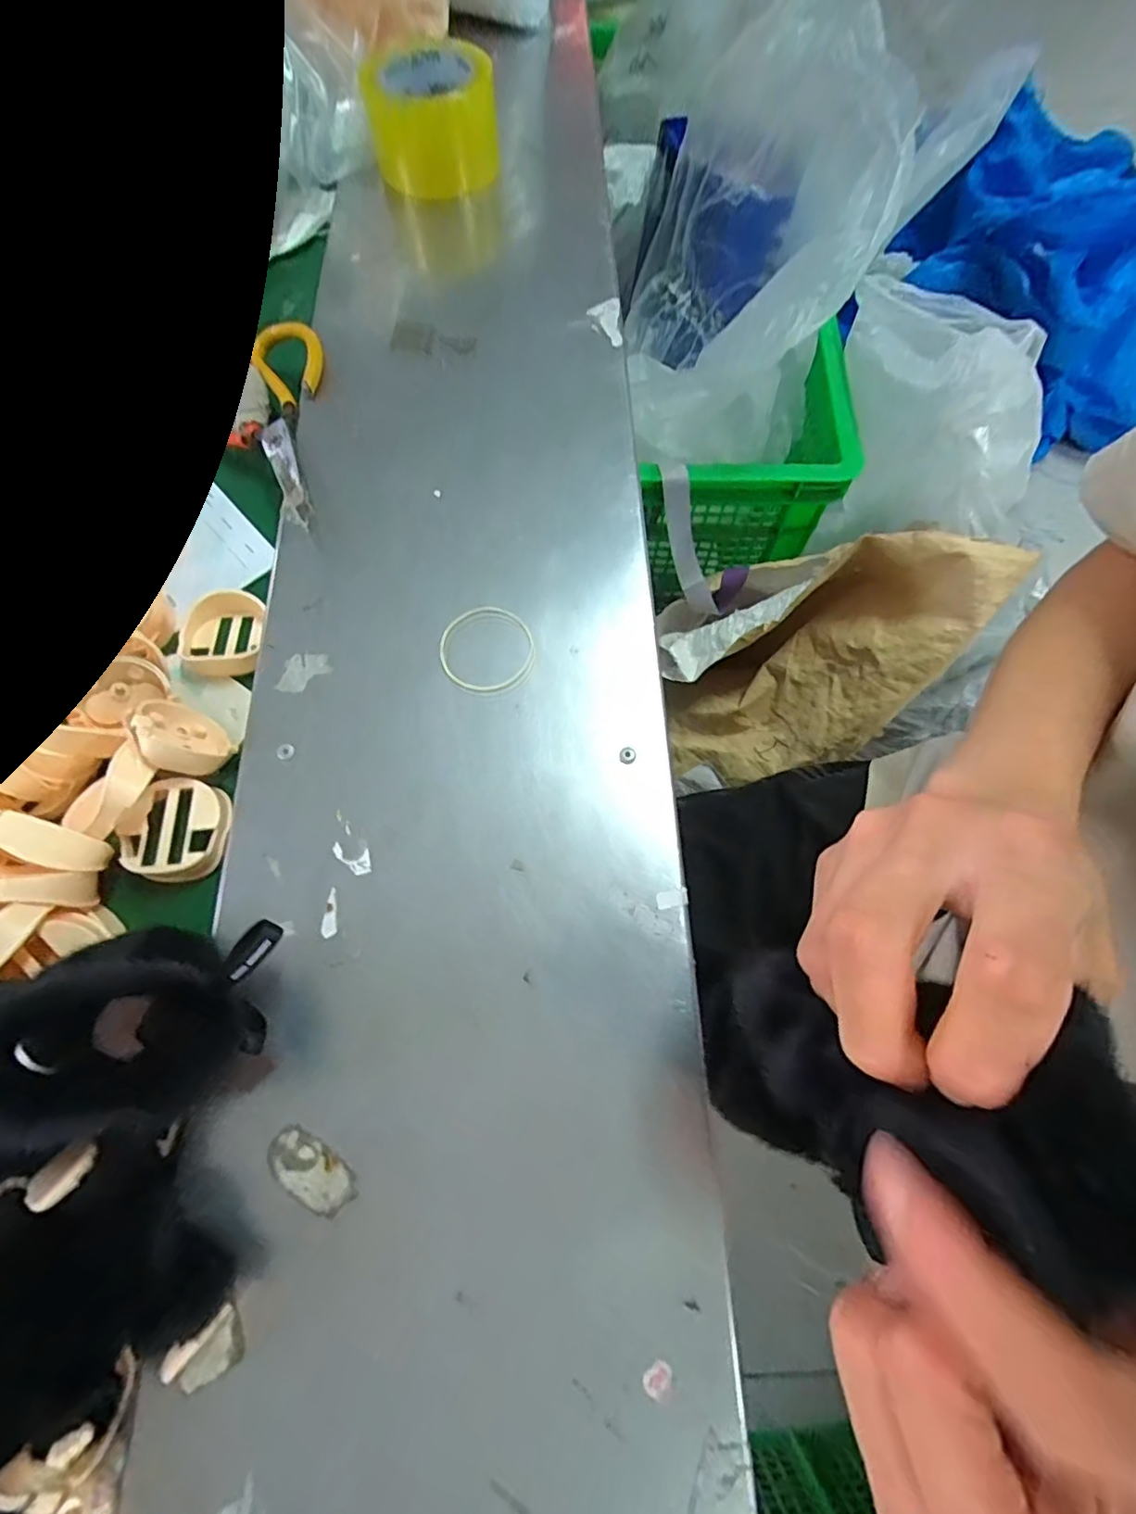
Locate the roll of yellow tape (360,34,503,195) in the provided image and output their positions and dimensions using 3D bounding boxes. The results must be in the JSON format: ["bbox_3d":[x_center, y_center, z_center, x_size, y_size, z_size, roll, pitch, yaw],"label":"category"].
[{"bbox_3d":[-0.114,-0.554,0.502,0.106,0.069,0.099,-4,70,-2],"label":"roll of yellow tape"}]

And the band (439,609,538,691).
[{"bbox_3d":[-0.048,-0.064,0.346,0.055,0.004,0.055,0,70,0],"label":"band"}]

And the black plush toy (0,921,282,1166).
[{"bbox_3d":[-0.198,0.114,0.224,0.158,0.062,0.077,-11,68,-32],"label":"black plush toy"}]

